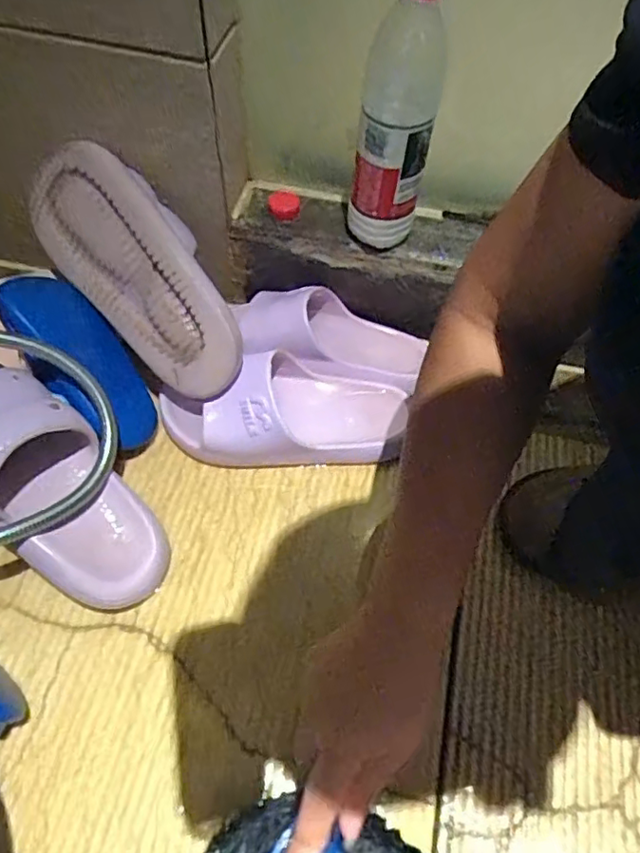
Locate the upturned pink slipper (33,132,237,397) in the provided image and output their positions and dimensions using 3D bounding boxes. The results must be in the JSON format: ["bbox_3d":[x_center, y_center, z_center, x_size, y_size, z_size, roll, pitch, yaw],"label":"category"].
[{"bbox_3d":[-0.159,-0.141,0.554,0.256,0.115,0.078,51,24,0],"label":"upturned pink slipper"}]

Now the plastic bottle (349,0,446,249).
[{"bbox_3d":[0.063,-0.252,0.487,0.060,0.213,0.065,8,58,3],"label":"plastic bottle"}]

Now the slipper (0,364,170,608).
[{"bbox_3d":[-0.226,0.034,0.465,0.260,0.073,0.105,44,64,-8],"label":"slipper"}]

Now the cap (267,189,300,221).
[{"bbox_3d":[-0.036,-0.221,0.590,0.030,0.015,0.030,1,58,-2],"label":"cap"}]

